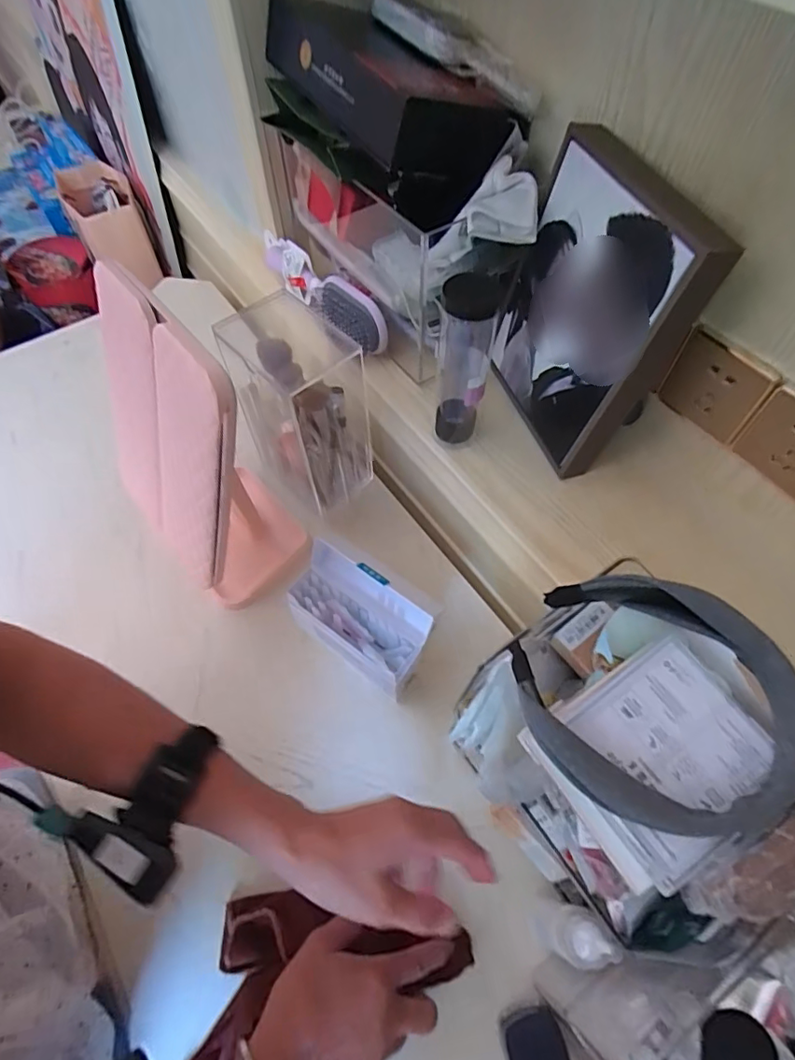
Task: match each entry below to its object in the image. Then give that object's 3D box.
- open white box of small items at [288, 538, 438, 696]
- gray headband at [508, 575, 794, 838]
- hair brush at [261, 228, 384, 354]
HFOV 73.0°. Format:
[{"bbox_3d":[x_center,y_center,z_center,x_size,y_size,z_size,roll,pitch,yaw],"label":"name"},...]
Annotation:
[{"bbox_3d":[-0.037,0.097,0.558,0.147,0.100,0.083,37,66,20],"label":"open white box of small items"},{"bbox_3d":[0.144,0.092,0.303,0.149,0.033,0.129,28,63,16],"label":"gray headband"},{"bbox_3d":[-0.105,-0.304,0.690,0.046,0.066,0.235,-37,65,-19],"label":"hair brush"}]

